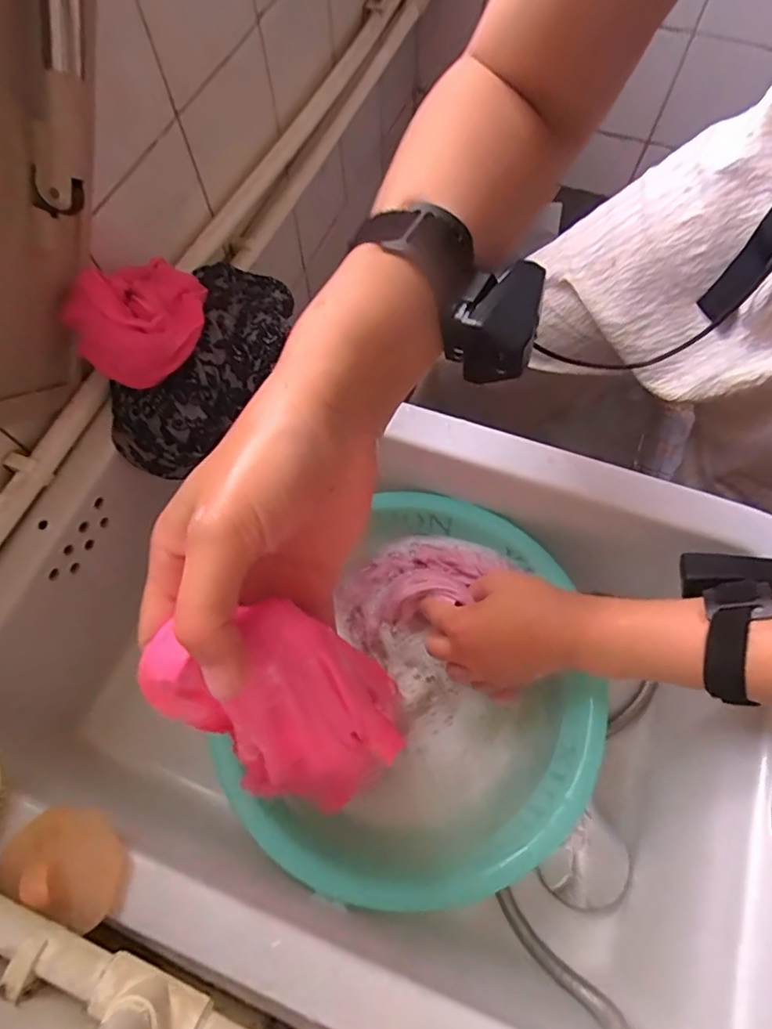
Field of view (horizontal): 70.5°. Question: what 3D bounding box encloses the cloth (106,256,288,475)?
[{"bbox_3d":[-0.147,-0.133,0.481,0.113,0.057,0.213,19,69,8],"label":"cloth"}]

